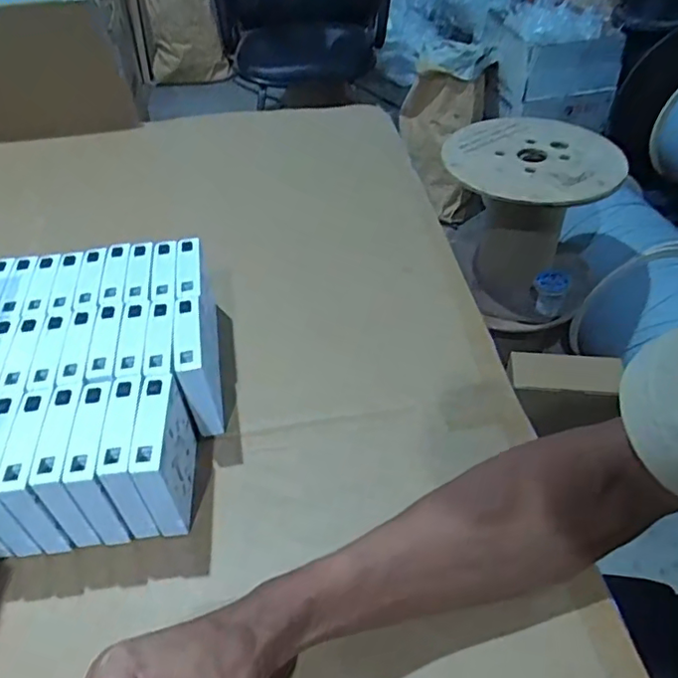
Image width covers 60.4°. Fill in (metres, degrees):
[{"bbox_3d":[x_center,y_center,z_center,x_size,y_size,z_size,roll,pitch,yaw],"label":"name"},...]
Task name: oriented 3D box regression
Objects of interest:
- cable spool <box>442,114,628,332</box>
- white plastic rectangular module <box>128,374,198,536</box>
[{"bbox_3d":[0.383,-0.254,1.246,0.321,0.314,0.341,1,45,4],"label":"cable spool"},{"bbox_3d":[-0.127,0.085,0.433,0.024,0.083,0.086,-5,45,-3],"label":"white plastic rectangular module"}]

